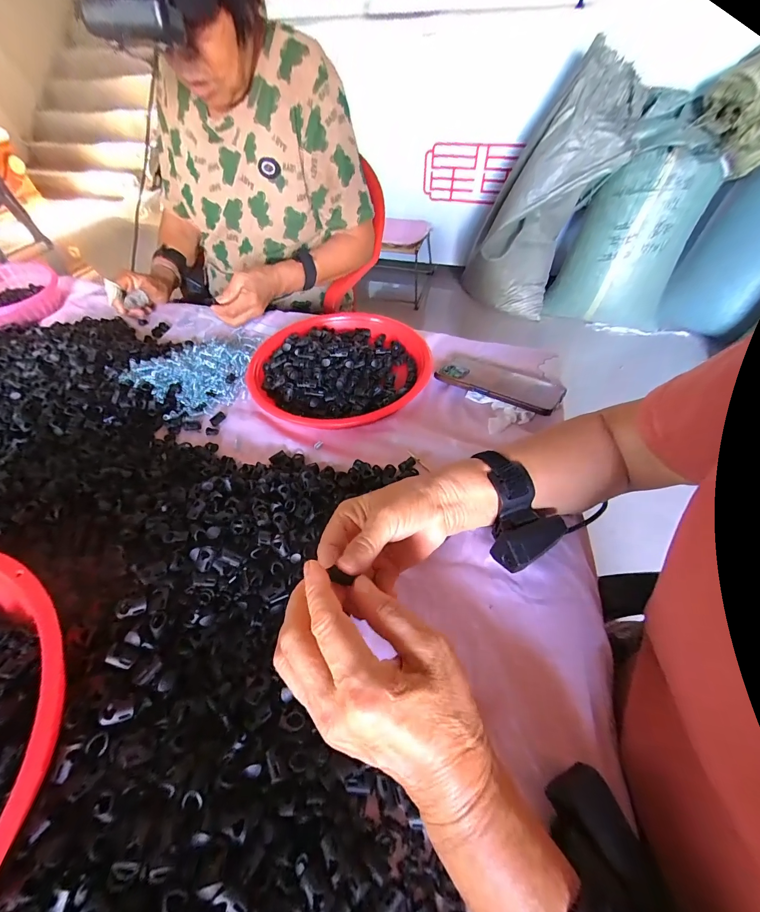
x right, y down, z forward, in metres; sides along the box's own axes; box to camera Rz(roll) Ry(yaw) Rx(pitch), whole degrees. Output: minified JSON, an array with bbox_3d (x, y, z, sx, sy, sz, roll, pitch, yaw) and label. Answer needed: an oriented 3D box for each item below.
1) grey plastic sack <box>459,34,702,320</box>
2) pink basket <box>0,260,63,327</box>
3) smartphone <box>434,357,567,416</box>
[{"bbox_3d":[0.644,-0.929,1.293,0.395,0.761,0.221,8,48,-25],"label":"grey plastic sack"},{"bbox_3d":[-0.708,-0.311,0.665,0.174,0.051,0.175,28,58,22],"label":"pink basket"},{"bbox_3d":[0.164,-0.103,0.474,0.162,0.010,0.083,29,50,29],"label":"smartphone"}]

